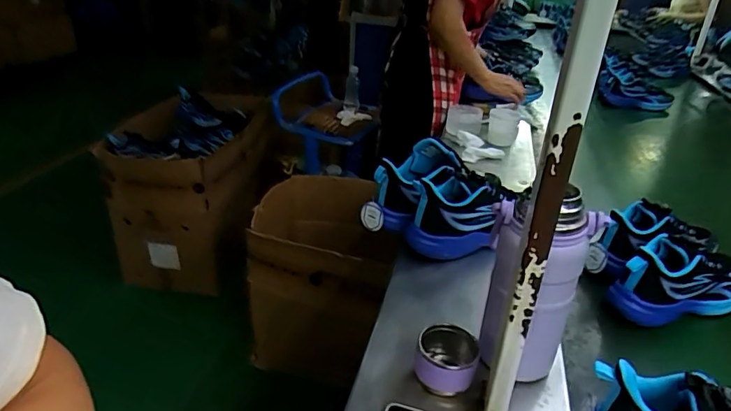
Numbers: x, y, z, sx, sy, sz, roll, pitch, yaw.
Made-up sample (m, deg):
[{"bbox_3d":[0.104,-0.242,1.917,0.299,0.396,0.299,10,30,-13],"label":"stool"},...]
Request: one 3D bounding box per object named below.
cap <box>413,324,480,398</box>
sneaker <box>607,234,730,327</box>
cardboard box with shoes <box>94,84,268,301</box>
[{"bbox_3d":[0.092,0.178,0.561,0.066,0.055,0.069,2,23,-1],"label":"cap"},{"bbox_3d":[0.489,0.102,0.731,0.262,0.095,0.099,-10,33,-25],"label":"sneaker"},{"bbox_3d":[-0.587,-0.053,1.756,0.431,0.541,0.501,6,23,8],"label":"cardboard box with shoes"}]

